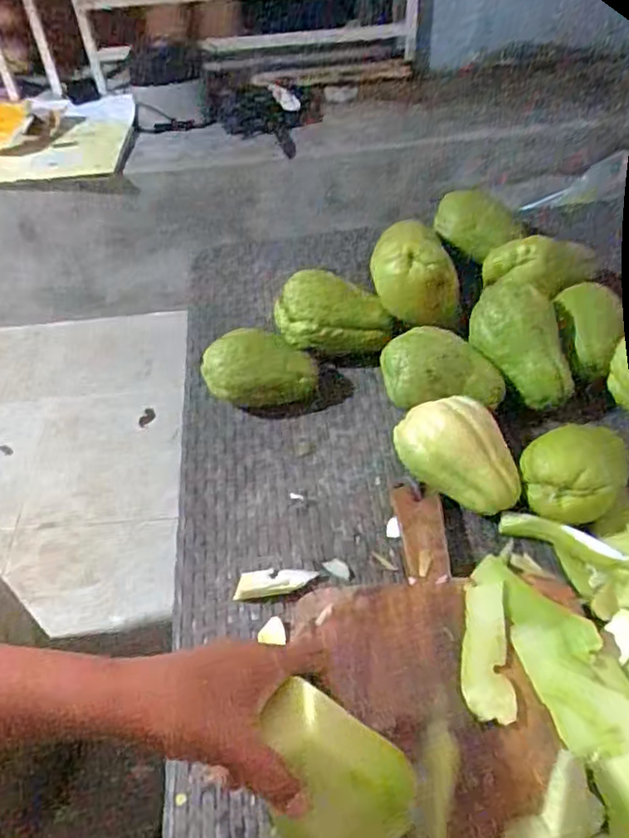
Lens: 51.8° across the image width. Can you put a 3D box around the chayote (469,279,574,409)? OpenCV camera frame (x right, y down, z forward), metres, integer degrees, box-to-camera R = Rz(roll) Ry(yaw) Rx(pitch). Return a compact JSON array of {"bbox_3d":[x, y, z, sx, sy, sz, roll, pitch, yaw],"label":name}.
[{"bbox_3d":[0.213,-0.077,0.686,0.082,0.072,0.133,-15,90,17],"label":"chayote"}]

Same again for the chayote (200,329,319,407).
[{"bbox_3d":[-0.060,-0.059,0.688,0.120,0.062,0.072,-8,49,-2],"label":"chayote"}]

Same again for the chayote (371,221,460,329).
[{"bbox_3d":[0.107,-0.166,0.710,0.086,0.098,0.085,-5,49,0],"label":"chayote"}]

